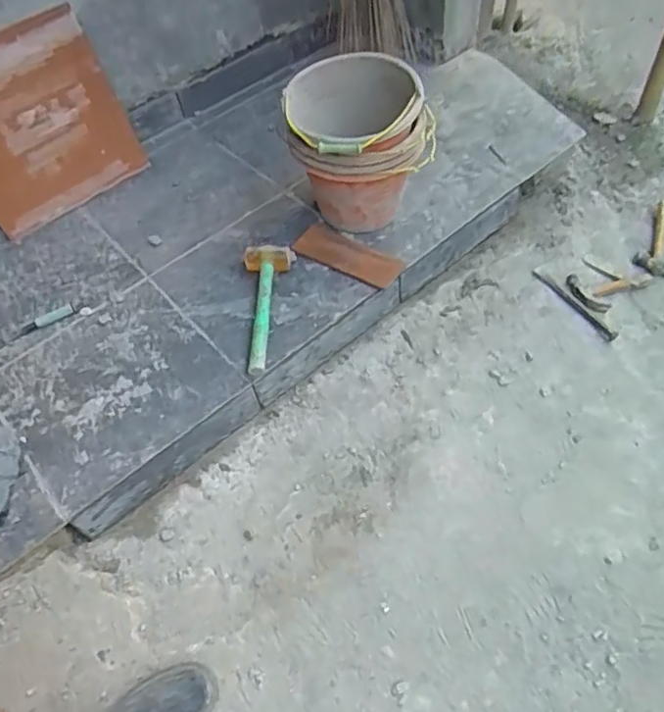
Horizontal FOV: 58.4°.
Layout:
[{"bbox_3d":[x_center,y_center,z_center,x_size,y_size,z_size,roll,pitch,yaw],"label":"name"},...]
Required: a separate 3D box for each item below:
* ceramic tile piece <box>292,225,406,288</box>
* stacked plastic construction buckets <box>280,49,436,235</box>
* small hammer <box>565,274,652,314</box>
[{"bbox_3d":[0.041,-0.228,1.336,0.243,0.014,0.099,26,58,21],"label":"ceramic tile piece"},{"bbox_3d":[0.060,-0.434,1.302,0.295,0.302,0.324,-12,53,-1],"label":"stacked plastic construction buckets"},{"bbox_3d":[0.663,-0.165,1.403,0.231,0.022,0.109,-16,57,-26],"label":"small hammer"}]

